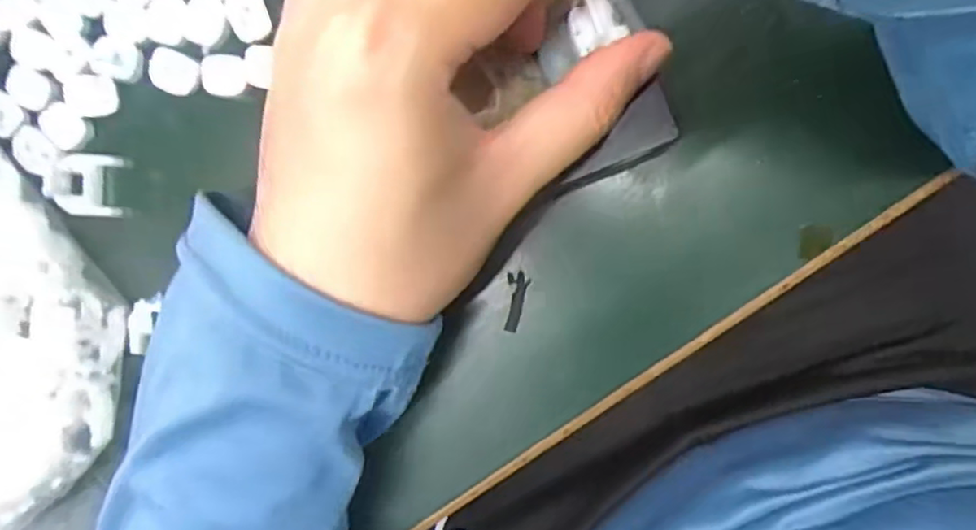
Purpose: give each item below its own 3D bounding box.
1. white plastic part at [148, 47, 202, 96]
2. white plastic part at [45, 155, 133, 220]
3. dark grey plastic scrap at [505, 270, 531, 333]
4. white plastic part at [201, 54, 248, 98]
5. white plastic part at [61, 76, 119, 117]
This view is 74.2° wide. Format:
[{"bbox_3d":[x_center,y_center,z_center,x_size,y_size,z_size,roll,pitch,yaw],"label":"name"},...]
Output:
[{"bbox_3d":[-0.108,-0.066,0.222,0.016,0.004,0.014,18,93,5],"label":"white plastic part"},{"bbox_3d":[-0.142,-0.028,0.229,0.022,0.014,0.022,4,92,6],"label":"white plastic part"},{"bbox_3d":[0.010,0.013,0.220,0.008,0.004,0.021,3,92,6],"label":"dark grey plastic scrap"},{"bbox_3d":[-0.090,-0.065,0.222,0.016,0.004,0.014,8,92,6],"label":"white plastic part"},{"bbox_3d":[-0.139,-0.059,0.226,0.016,0.006,0.014,6,92,6],"label":"white plastic part"}]

